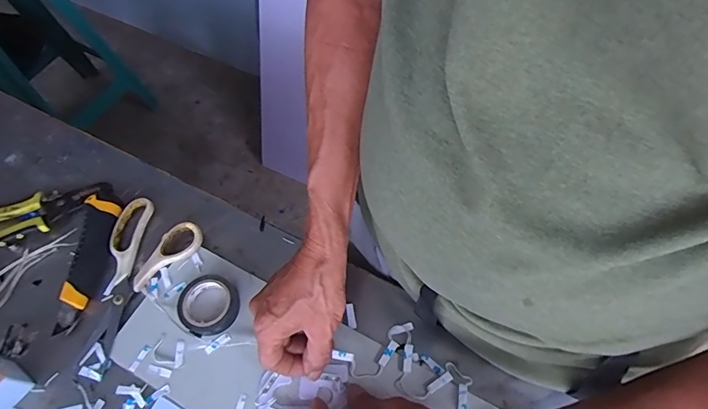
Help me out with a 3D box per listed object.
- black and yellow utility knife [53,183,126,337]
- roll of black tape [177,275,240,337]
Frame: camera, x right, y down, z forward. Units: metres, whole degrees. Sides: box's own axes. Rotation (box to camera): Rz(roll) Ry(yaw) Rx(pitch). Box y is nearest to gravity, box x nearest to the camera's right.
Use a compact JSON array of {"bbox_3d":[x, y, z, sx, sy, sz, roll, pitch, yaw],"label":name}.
[{"bbox_3d":[-0.296,0.052,0.495,0.044,0.018,0.178,-3,60,1],"label":"black and yellow utility knife"},{"bbox_3d":[-0.150,0.103,0.451,0.059,0.020,0.058,-1,60,2],"label":"roll of black tape"}]

